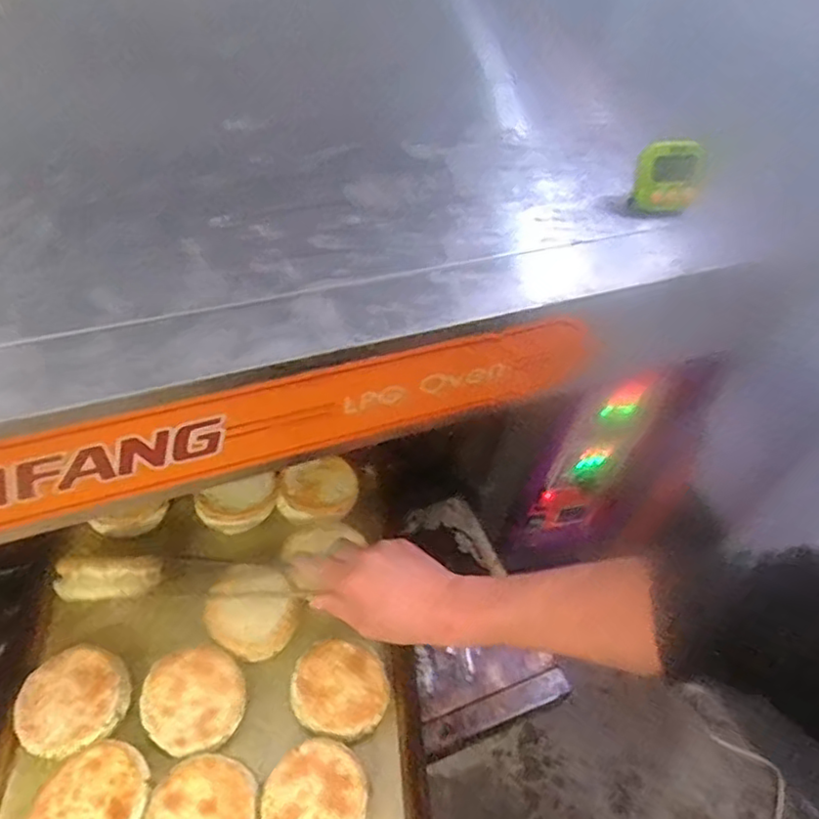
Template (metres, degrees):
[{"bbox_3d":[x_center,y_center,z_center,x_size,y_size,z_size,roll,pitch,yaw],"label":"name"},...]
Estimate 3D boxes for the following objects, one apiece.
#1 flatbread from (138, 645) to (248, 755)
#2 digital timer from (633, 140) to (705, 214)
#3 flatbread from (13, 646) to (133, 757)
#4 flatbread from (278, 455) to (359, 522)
[{"bbox_3d":[-0.213,0.286,0.650,0.096,0.021,0.095,2,49,-2],"label":"flatbread"},{"bbox_3d":[0.243,-0.215,0.611,0.060,0.061,0.025,4,13,-2],"label":"digital timer"},{"bbox_3d":[-0.325,0.280,0.635,0.099,0.026,0.089,-1,49,-4],"label":"flatbread"},{"bbox_3d":[-0.108,0.098,0.800,0.100,0.036,0.077,-22,54,-21],"label":"flatbread"}]

